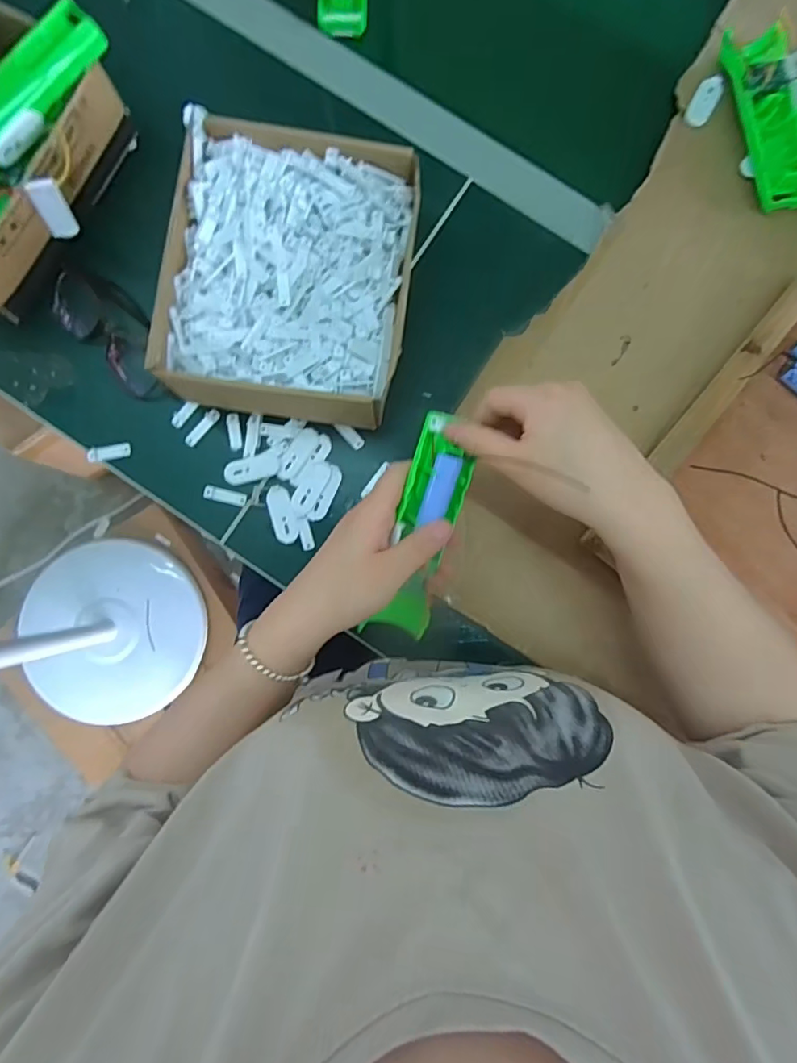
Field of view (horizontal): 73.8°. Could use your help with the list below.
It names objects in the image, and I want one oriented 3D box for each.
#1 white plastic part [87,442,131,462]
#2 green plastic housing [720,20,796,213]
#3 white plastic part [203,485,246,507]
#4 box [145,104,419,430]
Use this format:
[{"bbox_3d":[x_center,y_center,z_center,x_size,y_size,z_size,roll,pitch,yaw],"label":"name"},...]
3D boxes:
[{"bbox_3d":[-0.255,-0.070,0.468,0.038,0.005,0.013,-11,86,-1],"label":"white plastic part"},{"bbox_3d":[0.325,-0.361,0.466,0.055,0.029,0.155,-8,86,-1],"label":"green plastic housing"},{"bbox_3d":[-0.153,-0.031,0.467,0.037,0.005,0.012,14,86,1],"label":"white plastic part"},{"bbox_3d":[-0.085,-0.206,0.441,0.184,0.079,0.218,7,87,1],"label":"box"}]

